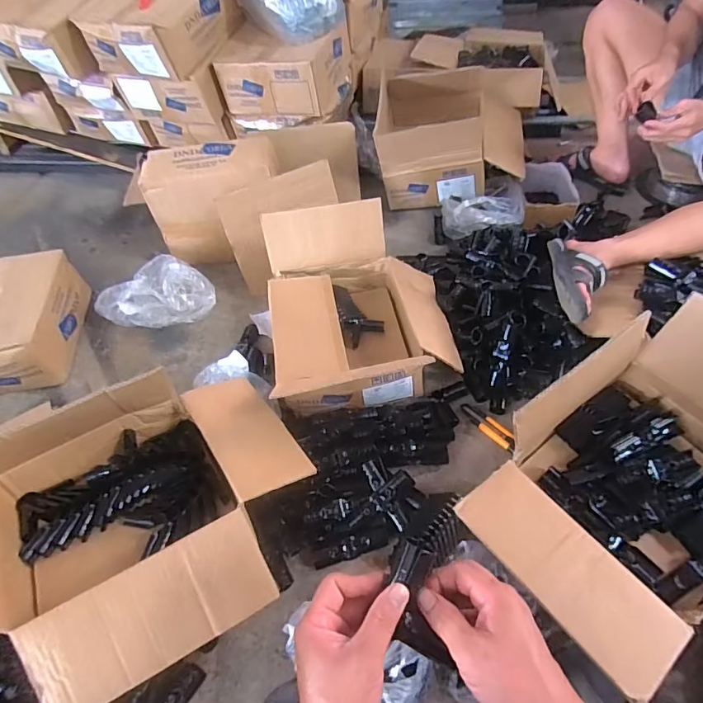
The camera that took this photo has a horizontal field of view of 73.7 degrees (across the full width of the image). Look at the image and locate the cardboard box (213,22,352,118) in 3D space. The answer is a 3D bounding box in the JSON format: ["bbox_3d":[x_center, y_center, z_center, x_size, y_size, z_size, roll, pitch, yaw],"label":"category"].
[{"bbox_3d":[-0.183,-0.791,1.312,0.298,0.157,0.319,5,52,9],"label":"cardboard box"}]

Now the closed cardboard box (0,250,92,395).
[{"bbox_3d":[-0.795,-0.056,1.084,0.285,0.144,0.328,-10,51,-2],"label":"closed cardboard box"}]

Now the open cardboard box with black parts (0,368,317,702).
[{"bbox_3d":[-0.311,0.236,0.682,0.490,0.234,0.383,-26,54,-15],"label":"open cardboard box with black parts"}]

